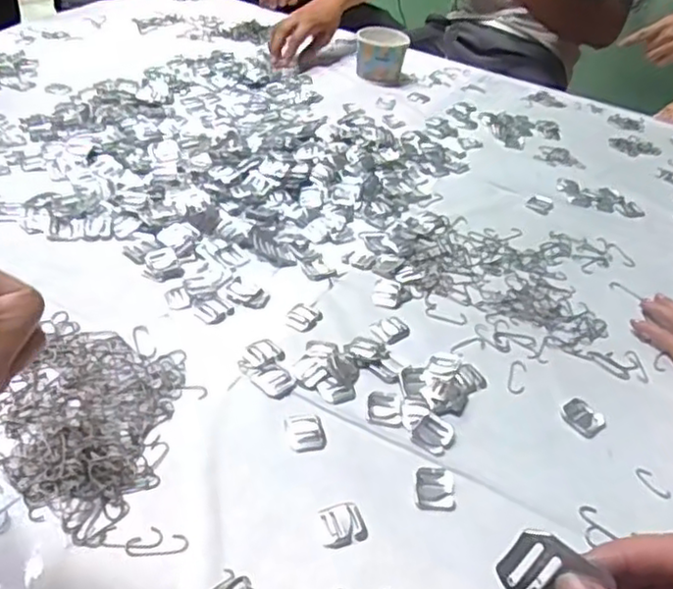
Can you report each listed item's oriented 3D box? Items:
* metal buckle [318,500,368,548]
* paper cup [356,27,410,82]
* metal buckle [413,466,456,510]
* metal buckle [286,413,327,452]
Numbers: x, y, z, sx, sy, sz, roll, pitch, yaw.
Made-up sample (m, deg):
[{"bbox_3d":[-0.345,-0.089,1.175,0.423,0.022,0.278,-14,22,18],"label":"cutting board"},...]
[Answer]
[{"bbox_3d":[0.005,0.167,0.494,0.032,0.004,0.032,-8,40,-19],"label":"metal buckle"},{"bbox_3d":[0.081,-0.433,1.214,0.090,0.071,0.082,9,37,3],"label":"paper cup"},{"bbox_3d":[0.077,0.151,0.525,0.032,0.006,0.038,4,38,-4],"label":"metal buckle"},{"bbox_3d":[-0.026,0.113,0.558,0.030,0.004,0.038,-5,39,-15],"label":"metal buckle"}]

